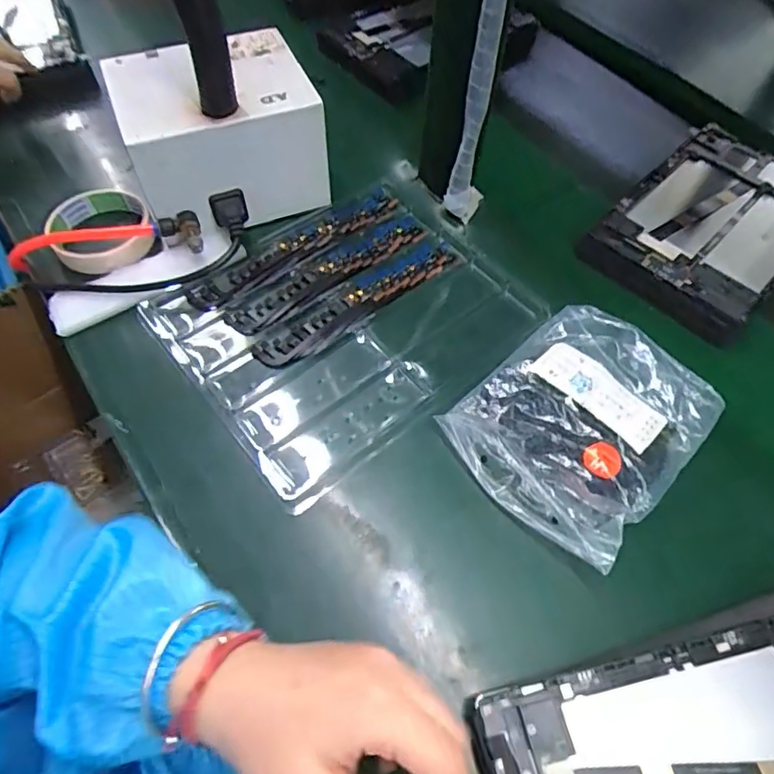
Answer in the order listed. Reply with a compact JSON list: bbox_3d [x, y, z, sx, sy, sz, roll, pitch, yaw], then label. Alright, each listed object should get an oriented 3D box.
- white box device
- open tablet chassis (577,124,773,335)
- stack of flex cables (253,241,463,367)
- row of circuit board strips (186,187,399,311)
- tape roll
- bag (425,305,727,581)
[{"bbox_3d":[-0.145,-0.221,0.476,0.148,0.097,0.133,-18,61,-13],"label":"white box device"},{"bbox_3d":[0.307,-0.158,0.505,0.146,0.017,0.257,41,65,19],"label":"open tablet chassis"},{"bbox_3d":[-0.020,-0.073,0.452,0.196,0.008,0.037,-35,66,-21],"label":"stack of flex cables"},{"bbox_3d":[-0.079,-0.127,0.481,0.210,0.008,0.036,-33,66,-20],"label":"row of circuit board strips"},{"bbox_3d":[-0.250,-0.138,0.474,0.080,0.029,0.091,-27,64,-18],"label":"tape roll"},{"bbox_3d":[0.139,0.022,0.388,0.168,0.025,0.141,-39,68,-23],"label":"bag"}]

